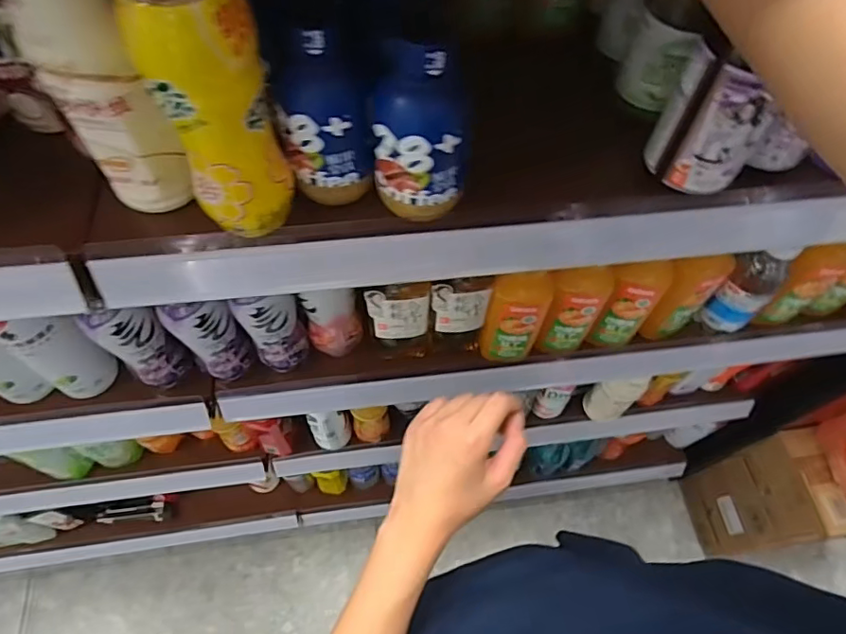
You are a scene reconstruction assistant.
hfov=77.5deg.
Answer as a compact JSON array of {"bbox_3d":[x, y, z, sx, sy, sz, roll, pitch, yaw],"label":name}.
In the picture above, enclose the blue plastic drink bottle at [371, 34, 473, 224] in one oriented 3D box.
[{"bbox_3d":[0.000,-0.127,0.351,0.065,0.125,0.056,-3,61,-3],"label":"blue plastic drink bottle"}]

